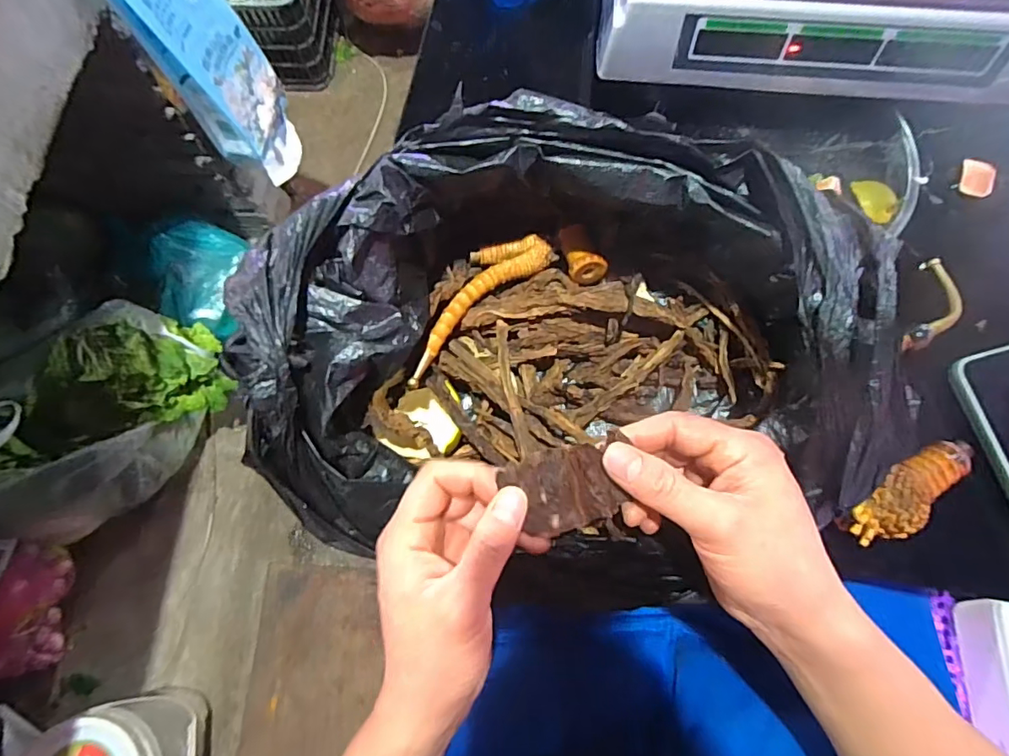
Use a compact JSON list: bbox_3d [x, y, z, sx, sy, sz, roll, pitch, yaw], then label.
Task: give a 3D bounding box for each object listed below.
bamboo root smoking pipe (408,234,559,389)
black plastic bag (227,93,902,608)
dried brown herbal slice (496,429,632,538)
[{"bbox_3d":[-0.025,-0.056,0.359,0.043,0.026,0.140,41,79,11],"label":"bamboo root smoking pipe"},{"bbox_3d":[0.040,-0.016,0.311,0.348,0.132,0.272,15,75,5],"label":"black plastic bag"},{"bbox_3d":[0.033,0.057,0.271,0.057,0.007,0.046,-15,101,0],"label":"dried brown herbal slice"}]

